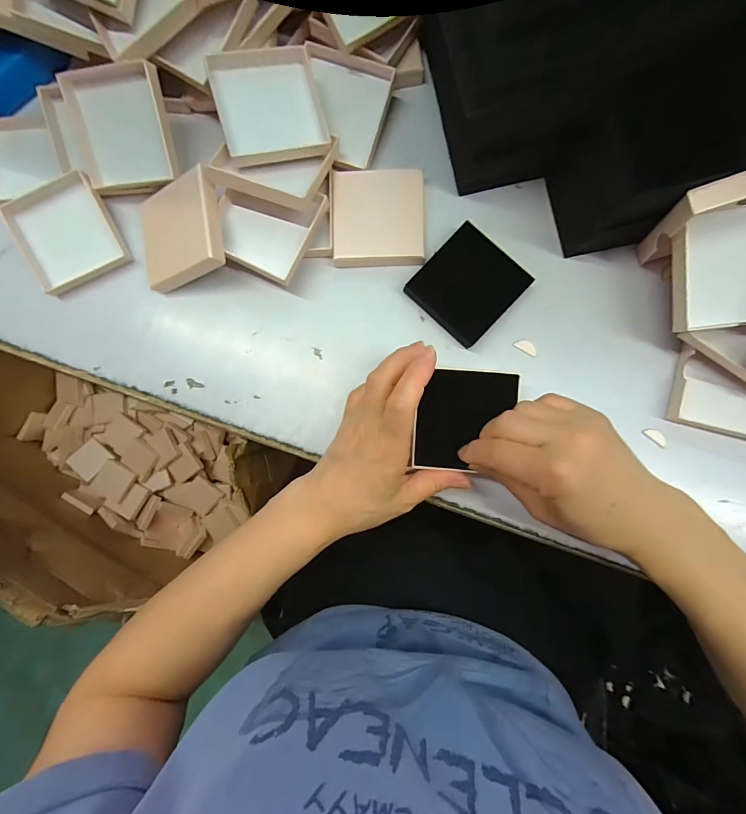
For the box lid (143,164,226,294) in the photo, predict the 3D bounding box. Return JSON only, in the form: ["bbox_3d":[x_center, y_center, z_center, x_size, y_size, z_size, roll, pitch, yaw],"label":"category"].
[{"bbox_3d":[-0.154,-0.139,0.297,0.074,0.012,0.076,-9,87,24],"label":"box lid"}]

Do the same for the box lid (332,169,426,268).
[{"bbox_3d":[0.005,-0.155,0.303,0.073,0.009,0.076,0,85,3],"label":"box lid"}]

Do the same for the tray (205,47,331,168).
[{"bbox_3d":[-0.080,-0.231,0.289,0.083,0.024,0.074,-21,105,-21],"label":"tray"}]

